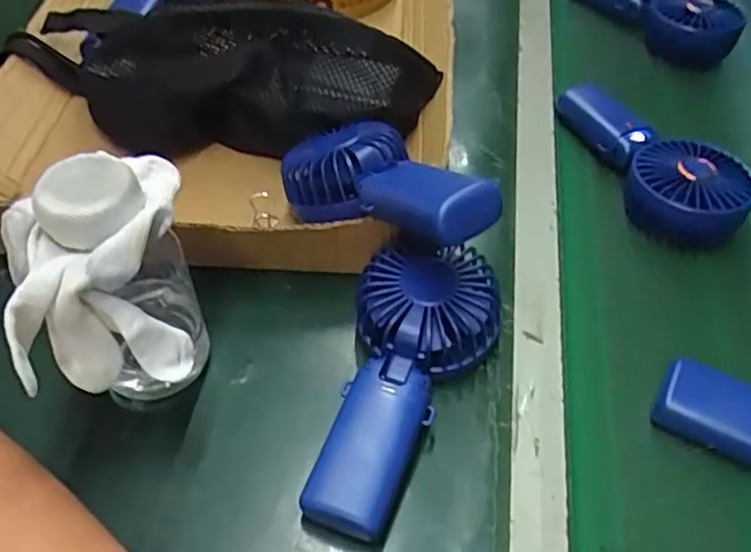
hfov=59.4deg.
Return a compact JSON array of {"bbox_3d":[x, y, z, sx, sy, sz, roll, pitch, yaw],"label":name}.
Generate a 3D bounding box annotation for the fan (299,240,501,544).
[{"bbox_3d":[0.014,0.056,0.372,0.083,0.052,0.176,17,52,12],"label":"fan"}]

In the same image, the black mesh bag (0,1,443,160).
[{"bbox_3d":[-0.131,-0.157,0.508,0.339,0.104,0.095,10,51,6],"label":"black mesh bag"}]

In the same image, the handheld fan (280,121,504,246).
[{"bbox_3d":[0.007,-0.055,0.405,0.079,0.040,0.172,-32,36,-27],"label":"handheld fan"}]

